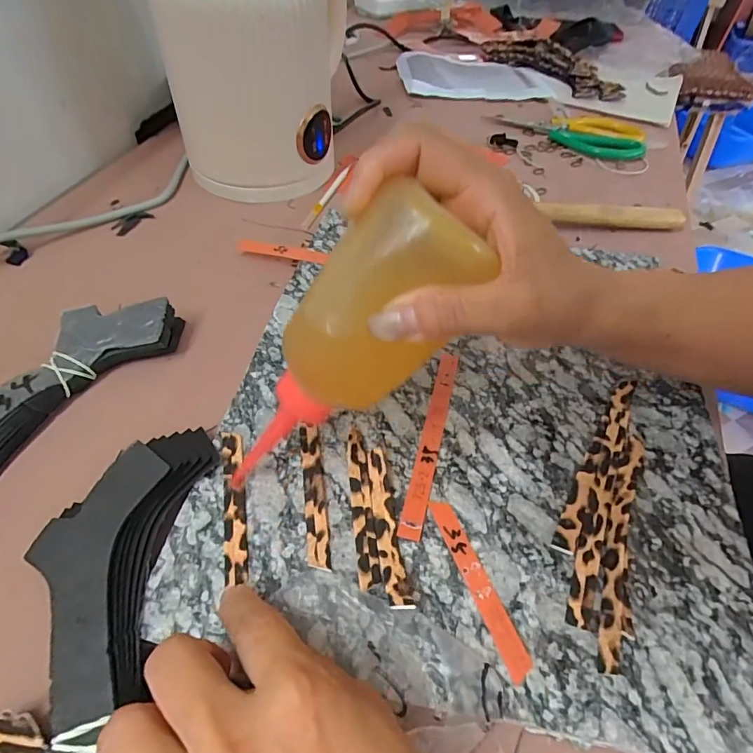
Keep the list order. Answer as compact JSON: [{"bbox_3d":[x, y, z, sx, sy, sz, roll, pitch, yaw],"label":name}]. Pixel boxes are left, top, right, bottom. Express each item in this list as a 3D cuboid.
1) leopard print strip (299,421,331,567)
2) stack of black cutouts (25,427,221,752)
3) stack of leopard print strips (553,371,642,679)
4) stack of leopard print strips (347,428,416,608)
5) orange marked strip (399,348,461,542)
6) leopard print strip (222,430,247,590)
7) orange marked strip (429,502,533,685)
[{"bbox_3d":[-0.034,0.062,0.249,0.011,0.004,0.084,-10,54,-2],"label":"leopard print strip"},{"bbox_3d":[-0.127,0.108,0.206,0.079,0.013,0.190,-4,52,-5],"label":"stack of black cutouts"},{"bbox_3d":[0.125,0.066,0.250,0.038,0.012,0.162,20,53,13],"label":"stack of leopard print strips"},{"bbox_3d":[-0.001,0.070,0.238,0.022,0.013,0.097,-5,52,-6],"label":"stack of leopard print strips"},{"bbox_3d":[0.034,0.035,0.275,0.012,0.004,0.131,16,52,5],"label":"orange marked strip"},{"bbox_3d":[-0.077,0.067,0.244,0.012,0.004,0.085,-10,53,-9],"label":"leopard print strip"},{"bbox_3d":[0.050,0.100,0.223,0.011,0.004,0.085,-16,54,-15],"label":"orange marked strip"}]

